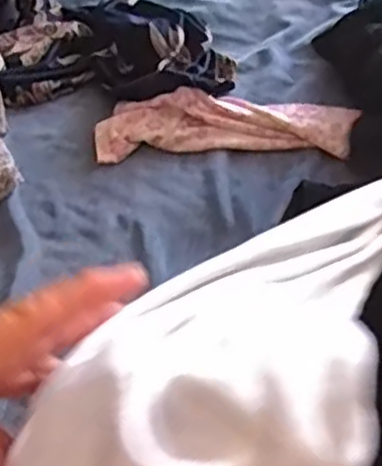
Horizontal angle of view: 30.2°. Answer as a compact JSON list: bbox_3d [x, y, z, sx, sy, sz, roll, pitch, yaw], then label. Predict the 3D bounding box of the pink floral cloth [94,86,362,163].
[{"bbox_3d":[0.029,-0.090,0.595,0.212,0.015,0.059,-1,69,0],"label":"pink floral cloth"}]

